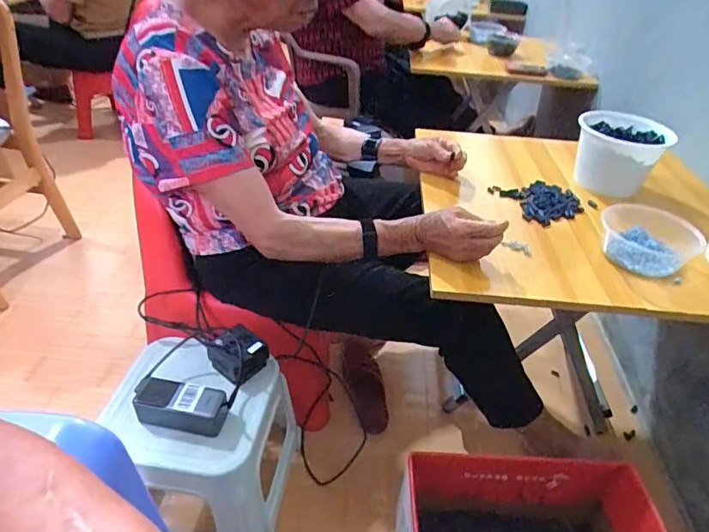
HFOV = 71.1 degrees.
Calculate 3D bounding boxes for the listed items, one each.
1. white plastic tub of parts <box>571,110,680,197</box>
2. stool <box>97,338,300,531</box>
[{"bbox_3d":[0.516,-0.221,0.978,0.166,0.117,0.142,24,43,24],"label":"white plastic tub of parts"},{"bbox_3d":[-0.259,0.318,0.885,0.277,0.299,0.288,6,39,3],"label":"stool"}]

